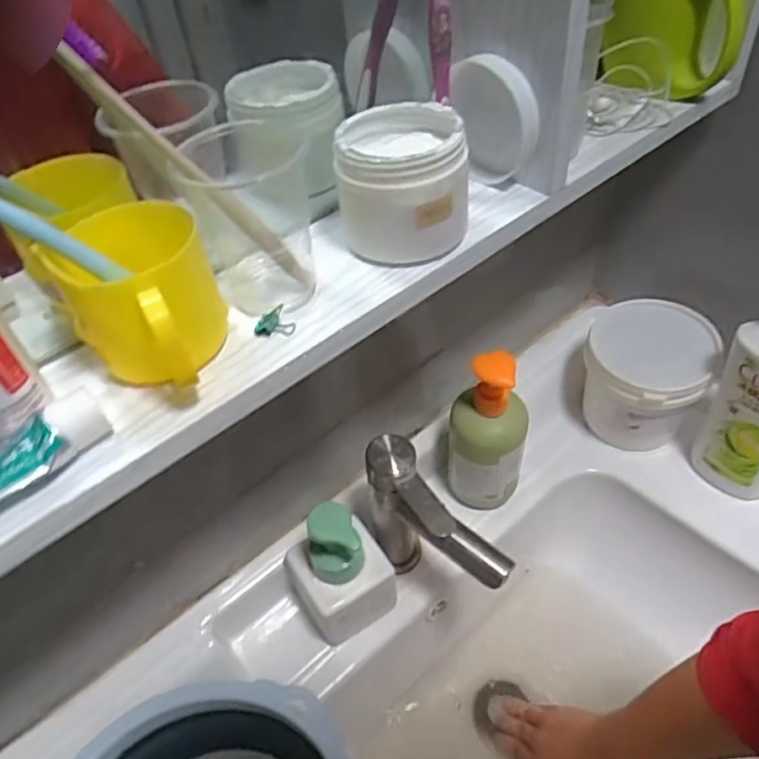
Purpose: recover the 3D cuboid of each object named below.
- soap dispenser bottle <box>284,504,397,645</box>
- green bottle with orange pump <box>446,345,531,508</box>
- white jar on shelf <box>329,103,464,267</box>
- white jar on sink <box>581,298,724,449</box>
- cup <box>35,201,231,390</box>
[{"bbox_3d":[-0.037,0.161,0.555,0.084,0.149,0.070,-24,47,-16],"label":"soap dispenser bottle"},{"bbox_3d":[0.105,0.044,0.604,0.072,0.178,0.070,6,46,13],"label":"green bottle with orange pump"},{"bbox_3d":[0.016,-0.119,0.382,0.073,0.065,0.077,-4,45,4],"label":"white jar on shelf"},{"bbox_3d":[0.281,0.008,0.683,0.122,0.142,0.118,-4,45,4],"label":"white jar on sink"},{"bbox_3d":[-0.115,-0.041,0.318,0.074,0.069,0.104,-30,49,-21],"label":"cup"}]

